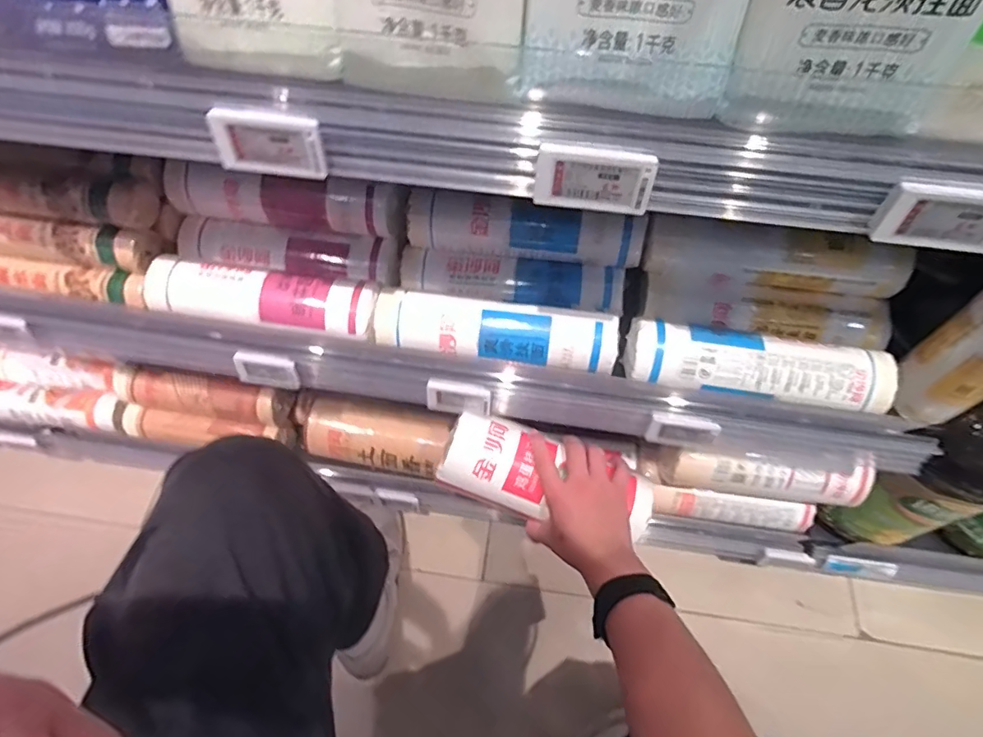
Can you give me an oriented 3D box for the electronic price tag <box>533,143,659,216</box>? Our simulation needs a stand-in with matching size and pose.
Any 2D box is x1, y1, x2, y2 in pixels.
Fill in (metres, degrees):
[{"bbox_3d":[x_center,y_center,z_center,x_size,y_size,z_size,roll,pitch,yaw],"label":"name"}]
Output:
[{"bbox_3d":[0.062,-0.113,0.320,0.069,0.037,0.010,8,60,6],"label":"electronic price tag"}]

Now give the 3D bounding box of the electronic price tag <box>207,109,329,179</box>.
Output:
[{"bbox_3d":[-0.140,-0.142,0.337,0.067,0.038,0.012,4,60,3],"label":"electronic price tag"}]

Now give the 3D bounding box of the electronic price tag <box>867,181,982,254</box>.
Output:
[{"bbox_3d":[0.263,-0.087,0.306,0.071,0.038,0.013,7,60,5],"label":"electronic price tag"}]

